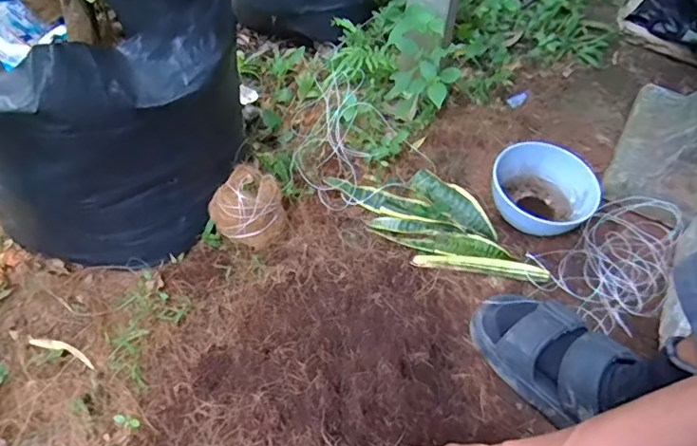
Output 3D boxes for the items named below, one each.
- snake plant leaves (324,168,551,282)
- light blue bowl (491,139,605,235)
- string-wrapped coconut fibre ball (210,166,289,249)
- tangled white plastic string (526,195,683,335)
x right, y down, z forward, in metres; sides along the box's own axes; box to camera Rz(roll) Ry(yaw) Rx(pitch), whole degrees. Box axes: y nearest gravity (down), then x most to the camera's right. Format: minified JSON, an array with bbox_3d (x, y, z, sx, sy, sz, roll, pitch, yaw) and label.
[{"bbox_3d":[0.126,0.005,0.761,0.154,0.031,0.276,-29,62,-23],"label":"snake plant leaves"},{"bbox_3d":[0.276,-0.038,0.775,0.143,0.073,0.137,2,54,-3],"label":"light blue bowl"},{"bbox_3d":[-0.131,-0.023,0.710,0.083,0.088,0.079,2,54,-3],"label":"string-wrapped coconut fibre ball"},{"bbox_3d":[0.386,0.049,0.747,0.229,0.034,0.145,-30,62,-23],"label":"tangled white plastic string"}]

